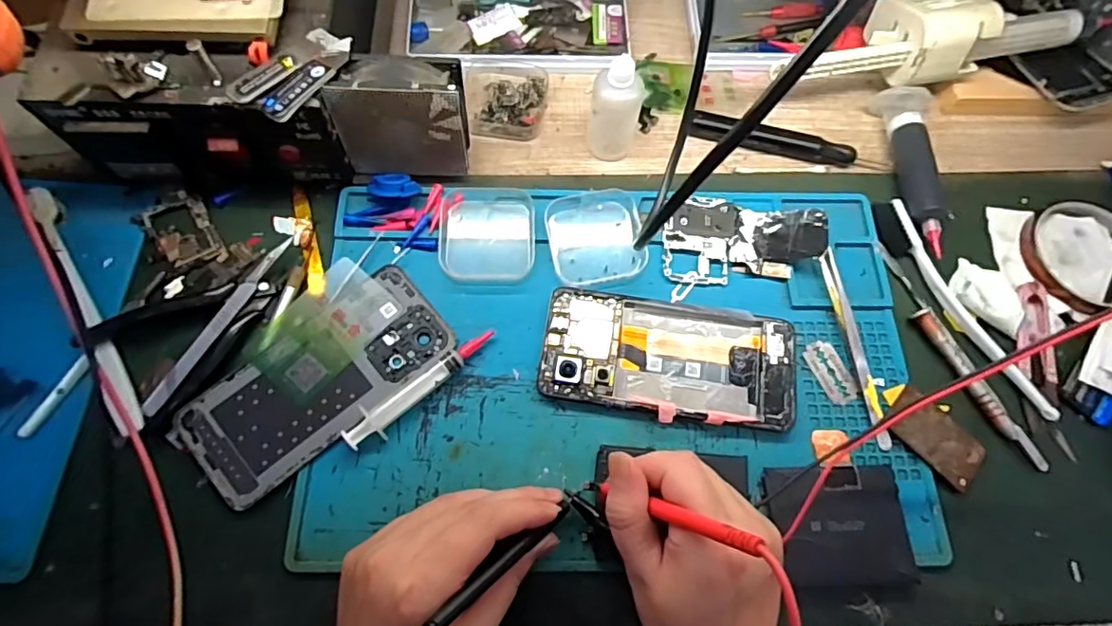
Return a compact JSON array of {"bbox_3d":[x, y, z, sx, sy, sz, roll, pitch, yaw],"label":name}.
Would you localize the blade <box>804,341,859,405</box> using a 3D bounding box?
[{"bbox_3d":[0.178,0.037,0.362,0.021,0.004,0.041,-22,71,-11],"label":"blade"}]

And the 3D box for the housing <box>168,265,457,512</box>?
[{"bbox_3d":[-0.142,0.042,0.340,0.158,0.008,0.070,-39,75,-16],"label":"housing"}]

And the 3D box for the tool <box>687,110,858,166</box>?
[{"bbox_3d":[0.161,-0.129,0.420,0.120,0.014,0.017,16,69,4],"label":"tool"}]

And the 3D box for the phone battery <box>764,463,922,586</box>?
[{"bbox_3d":[0.163,0.120,0.322,0.080,0.010,0.063,4,62,-6],"label":"phone battery"}]

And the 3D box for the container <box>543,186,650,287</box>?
[{"bbox_3d":[0.027,-0.052,0.379,0.064,0.013,0.061,-12,70,-7],"label":"container"}]

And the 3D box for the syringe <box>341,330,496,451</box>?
[{"bbox_3d":[-0.080,0.045,0.341,0.104,0.011,0.018,-37,75,-15],"label":"syringe"}]

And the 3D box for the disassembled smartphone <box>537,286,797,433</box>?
[{"bbox_3d":[0.071,0.029,0.355,0.156,0.008,0.072,8,69,1],"label":"disassembled smartphone"}]

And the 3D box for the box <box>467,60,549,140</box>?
[{"bbox_3d":[-0.037,-0.164,0.422,0.059,0.017,0.066,2,69,-2],"label":"box"}]

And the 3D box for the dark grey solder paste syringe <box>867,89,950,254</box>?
[{"bbox_3d":[0.258,-0.104,0.407,0.037,0.023,0.130,8,69,1],"label":"dark grey solder paste syringe"}]

